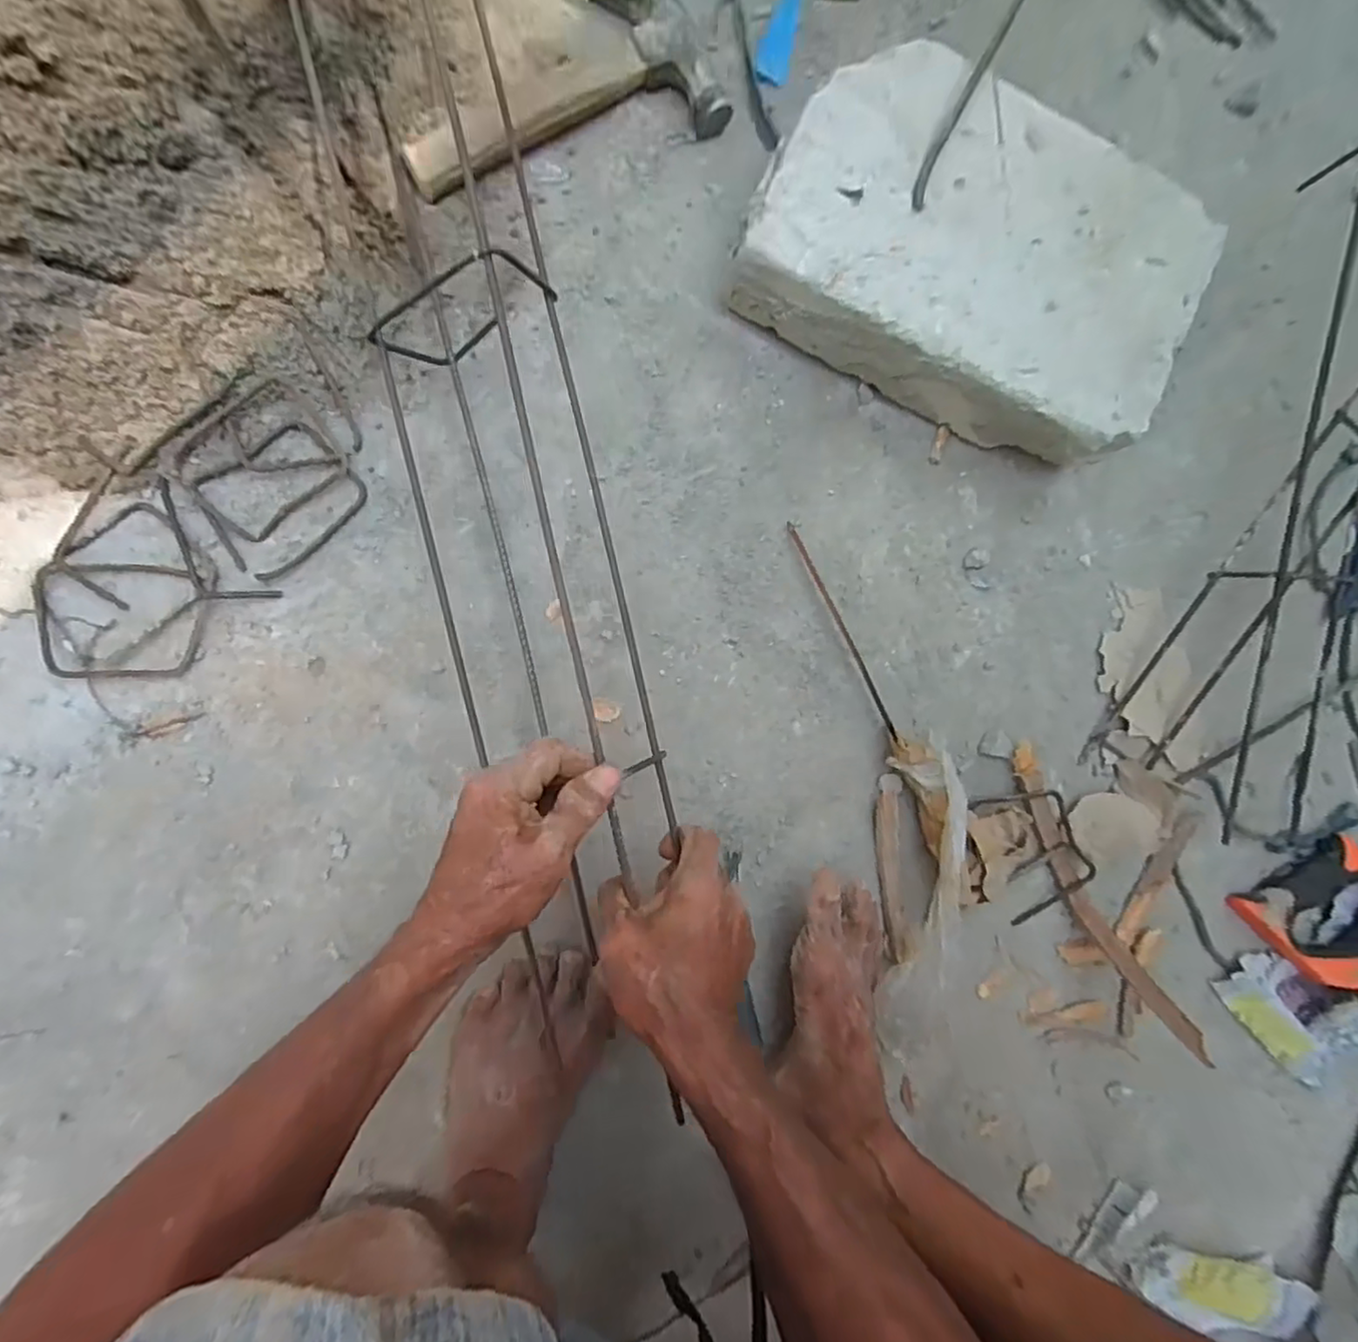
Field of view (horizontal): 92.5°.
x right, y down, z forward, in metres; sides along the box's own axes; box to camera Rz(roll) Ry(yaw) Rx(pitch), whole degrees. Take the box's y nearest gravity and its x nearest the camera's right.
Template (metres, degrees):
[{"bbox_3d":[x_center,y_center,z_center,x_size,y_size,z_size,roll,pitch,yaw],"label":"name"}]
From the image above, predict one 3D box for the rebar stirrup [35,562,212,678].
[{"bbox_3d":[-0.368,-0.033,0.431,0.100,0.013,0.076,0,89,-8],"label":"rebar stirrup"}]

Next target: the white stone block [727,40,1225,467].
[{"bbox_3d":[0.212,-0.296,0.483,0.305,0.083,0.194,25,87,-8],"label":"white stone block"}]

